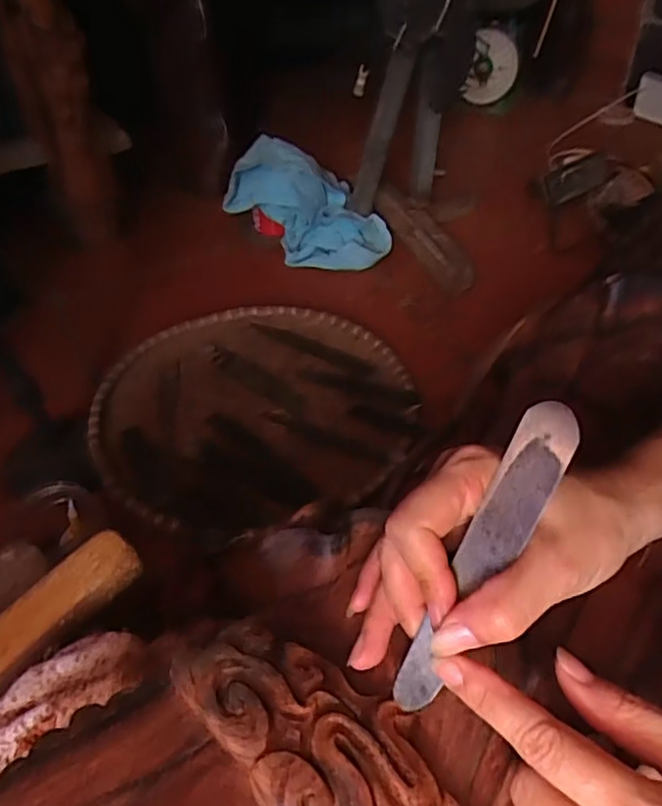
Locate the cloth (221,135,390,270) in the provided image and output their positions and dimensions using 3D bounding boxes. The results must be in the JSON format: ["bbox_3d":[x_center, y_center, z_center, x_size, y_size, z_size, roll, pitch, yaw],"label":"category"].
[{"bbox_3d":[-0.034,-0.291,0.897,0.228,0.138,0.139,-2,44,2],"label":"cloth"}]

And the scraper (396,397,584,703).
[{"bbox_3d":[0.060,0.060,0.247,0.024,0.004,0.131,29,91,29],"label":"scraper"}]

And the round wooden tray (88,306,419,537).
[{"bbox_3d":[-0.083,0.003,0.686,0.327,0.030,0.318,-2,45,2],"label":"round wooden tray"}]

